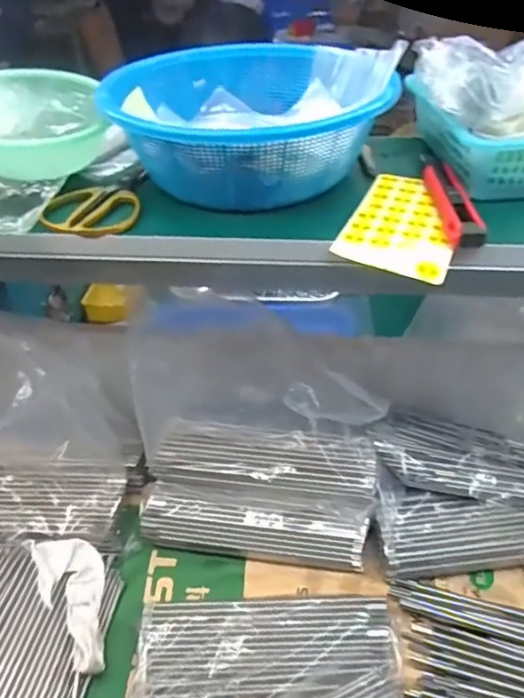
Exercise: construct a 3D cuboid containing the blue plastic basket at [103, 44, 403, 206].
[{"bbox_3d":[-0.012,-0.225,0.551,0.244,0.084,0.229,-2,40,1],"label":"blue plastic basket"}]

